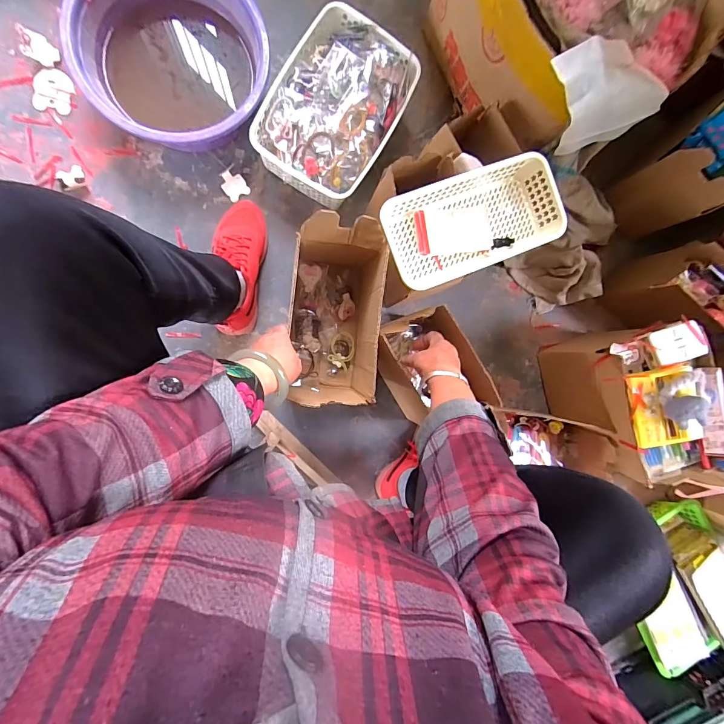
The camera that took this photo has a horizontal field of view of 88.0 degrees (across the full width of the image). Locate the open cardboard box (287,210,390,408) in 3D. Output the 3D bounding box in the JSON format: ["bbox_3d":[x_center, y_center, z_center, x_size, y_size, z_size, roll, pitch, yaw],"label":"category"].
[{"bbox_3d":[-0.046,-0.072,0.611,0.124,0.214,0.256,3,91,-10],"label":"open cardboard box"}]

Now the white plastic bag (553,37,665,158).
[{"bbox_3d":[0.346,-0.390,0.541,0.146,0.075,0.126,-30,96,-8],"label":"white plastic bag"}]

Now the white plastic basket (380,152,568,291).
[{"bbox_3d":[0.164,-0.205,0.553,0.249,0.047,0.132,-22,95,-9],"label":"white plastic basket"}]

